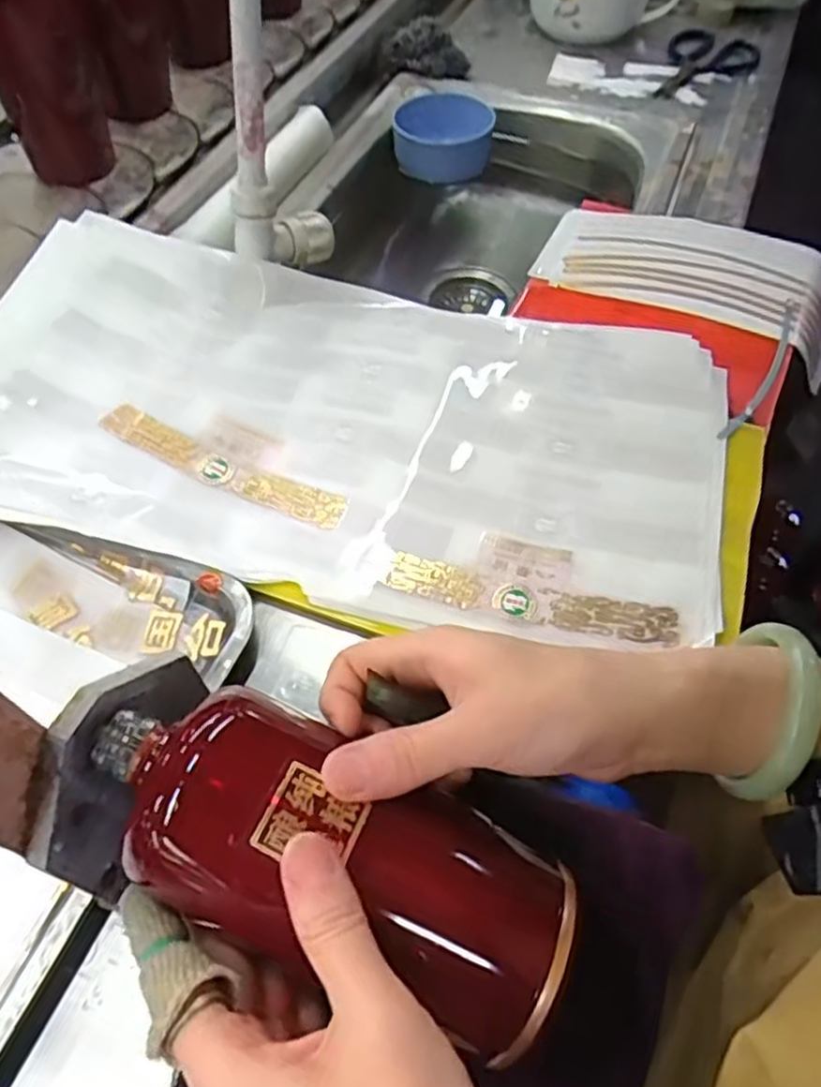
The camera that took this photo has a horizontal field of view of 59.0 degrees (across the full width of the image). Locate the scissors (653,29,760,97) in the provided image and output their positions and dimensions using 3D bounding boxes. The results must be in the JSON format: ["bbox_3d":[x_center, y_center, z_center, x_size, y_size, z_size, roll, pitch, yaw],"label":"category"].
[{"bbox_3d":[0.367,-0.587,0.891,0.107,0.015,0.198,20,58,11],"label":"scissors"}]

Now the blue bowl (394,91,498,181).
[{"bbox_3d":[0.037,-0.448,0.799,0.106,0.055,0.091,5,56,2],"label":"blue bowl"}]

